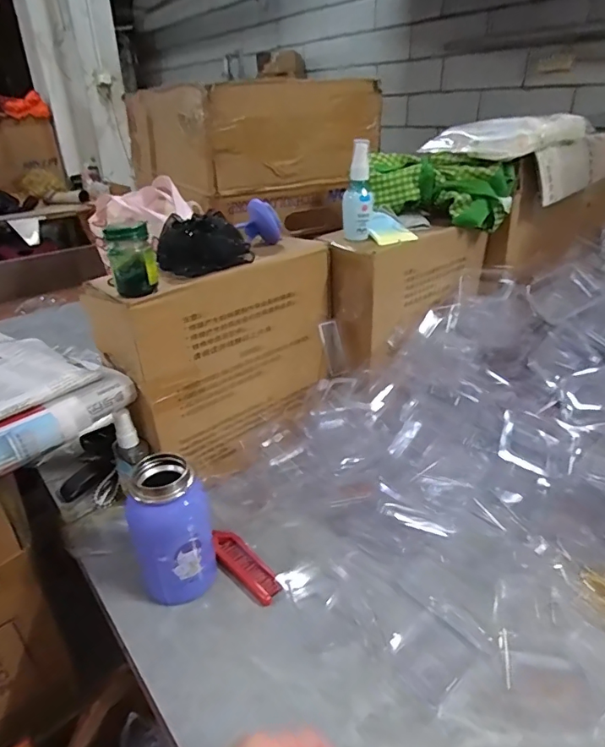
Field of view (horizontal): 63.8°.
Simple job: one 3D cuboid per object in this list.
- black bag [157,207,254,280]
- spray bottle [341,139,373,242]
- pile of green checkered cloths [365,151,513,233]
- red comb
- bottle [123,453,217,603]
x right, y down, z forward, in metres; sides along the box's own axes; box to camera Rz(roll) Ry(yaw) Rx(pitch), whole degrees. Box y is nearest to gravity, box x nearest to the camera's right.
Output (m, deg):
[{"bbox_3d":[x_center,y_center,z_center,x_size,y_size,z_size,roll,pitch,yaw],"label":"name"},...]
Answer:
[{"bbox_3d":[-0.109,-0.149,0.554,0.097,0.053,0.081,-18,33,-27],"label":"black bag"},{"bbox_3d":[0.072,-0.235,0.628,0.037,0.118,0.028,2,29,7],"label":"spray bottle"},{"bbox_3d":[0.196,-0.270,0.713,0.209,0.085,0.079,10,31,21],"label":"pile of green checkered cloths"},{"bbox_3d":[-0.062,0.201,0.511,0.032,0.013,0.096,-25,38,-38],"label":"red comb"},{"bbox_3d":[-0.125,0.156,0.473,0.071,0.145,0.061,-6,29,-12],"label":"bottle"}]

